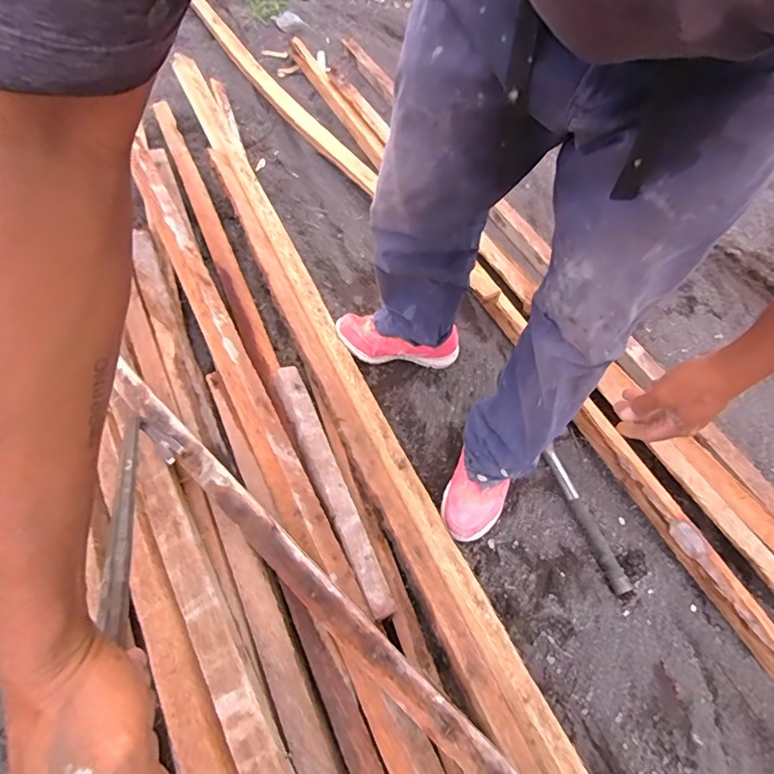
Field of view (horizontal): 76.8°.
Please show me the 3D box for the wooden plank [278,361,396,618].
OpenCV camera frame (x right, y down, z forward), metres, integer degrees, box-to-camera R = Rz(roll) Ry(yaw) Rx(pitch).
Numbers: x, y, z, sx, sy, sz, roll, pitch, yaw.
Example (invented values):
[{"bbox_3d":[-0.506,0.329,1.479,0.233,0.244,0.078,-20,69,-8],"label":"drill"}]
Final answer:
[{"bbox_3d":[-0.105,0.158,0.881,0.046,0.026,0.503,-21,63,-15],"label":"wooden plank"}]

